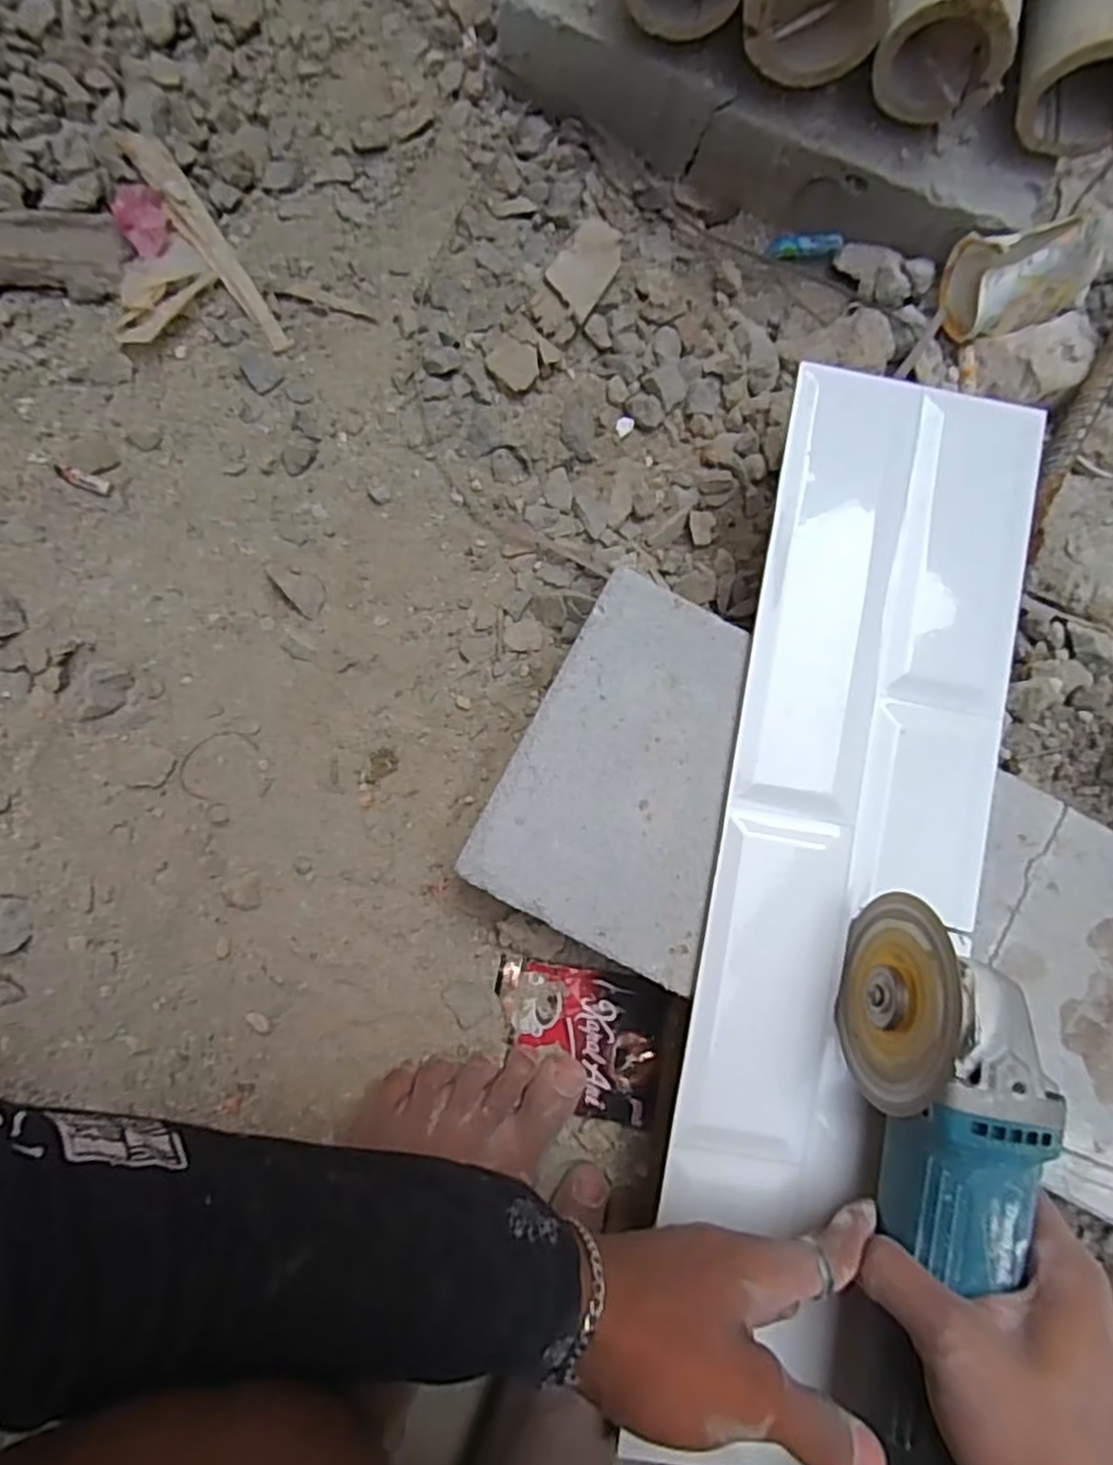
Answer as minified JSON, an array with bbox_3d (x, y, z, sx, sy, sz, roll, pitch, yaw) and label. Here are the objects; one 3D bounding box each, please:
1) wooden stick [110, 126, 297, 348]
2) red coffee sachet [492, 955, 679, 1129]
[{"bbox_3d":[-0.234,-0.330,0.484,0.023,0.006,0.193,-32,83,-17],"label":"wooden stick"},{"bbox_3d":[0.015,0.195,0.462,0.114,0.007,0.089,13,86,0],"label":"red coffee sachet"}]

